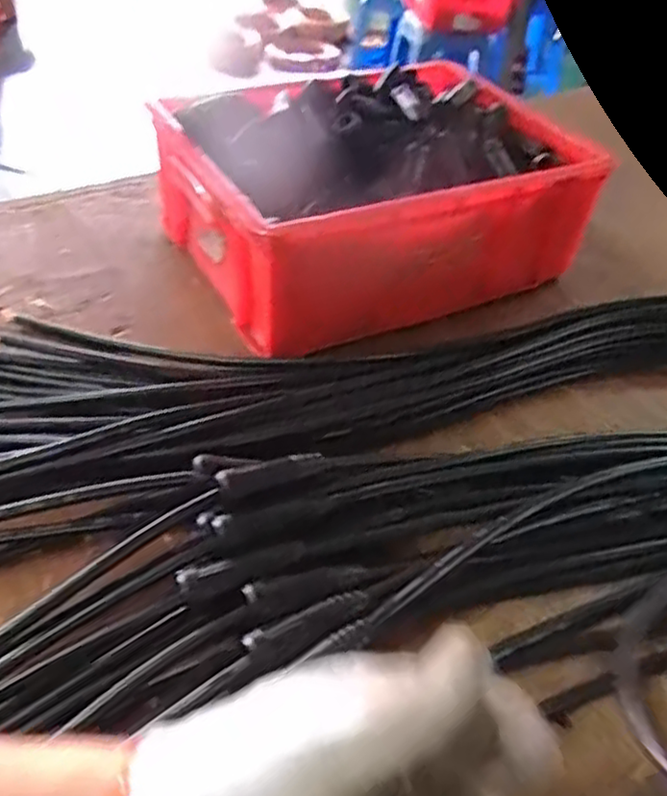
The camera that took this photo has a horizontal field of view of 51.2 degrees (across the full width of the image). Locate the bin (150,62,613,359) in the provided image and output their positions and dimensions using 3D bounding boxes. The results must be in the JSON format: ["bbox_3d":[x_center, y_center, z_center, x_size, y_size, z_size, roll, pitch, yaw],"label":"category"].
[{"bbox_3d":[0.045,-0.220,0.727,0.384,0.136,0.277,-20,49,-24],"label":"bin"}]

